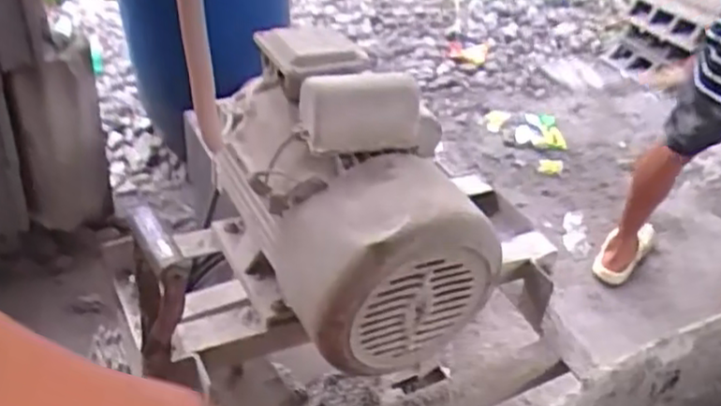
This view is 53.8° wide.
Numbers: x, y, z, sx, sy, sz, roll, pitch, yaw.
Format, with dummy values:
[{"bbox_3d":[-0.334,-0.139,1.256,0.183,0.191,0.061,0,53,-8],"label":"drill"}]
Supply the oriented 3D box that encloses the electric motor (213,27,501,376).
[{"bbox_3d":[-0.017,-0.025,0.910,0.236,0.246,0.388,-20,47,-25],"label":"electric motor"}]

